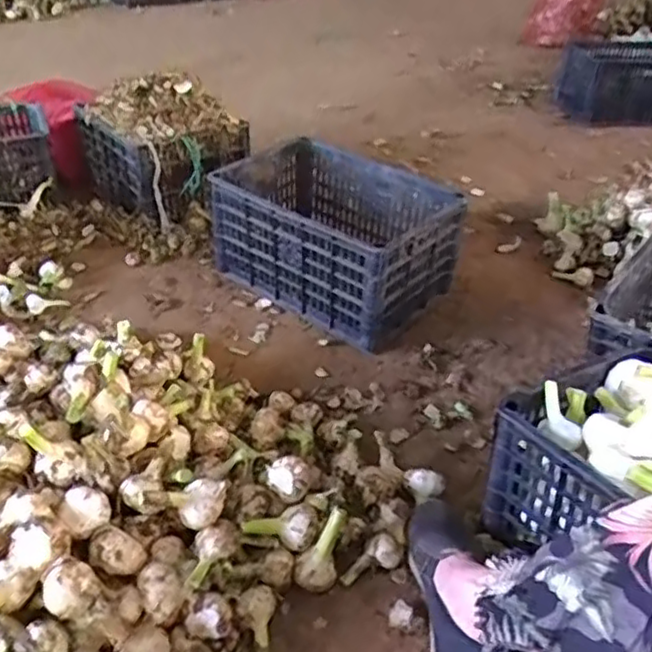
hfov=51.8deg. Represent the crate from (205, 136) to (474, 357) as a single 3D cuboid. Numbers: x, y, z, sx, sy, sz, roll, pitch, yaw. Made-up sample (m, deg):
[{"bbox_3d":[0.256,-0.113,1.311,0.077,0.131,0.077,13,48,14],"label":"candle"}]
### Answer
[{"bbox_3d":[0.017,-0.179,1.373,0.459,0.246,0.294,19,38,27],"label":"crate"}]

